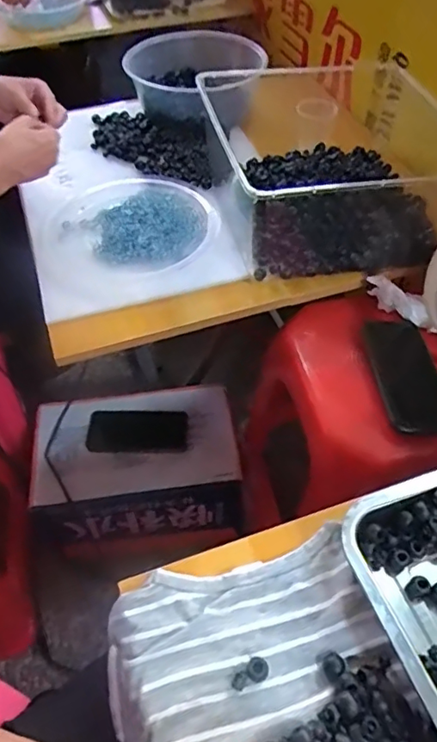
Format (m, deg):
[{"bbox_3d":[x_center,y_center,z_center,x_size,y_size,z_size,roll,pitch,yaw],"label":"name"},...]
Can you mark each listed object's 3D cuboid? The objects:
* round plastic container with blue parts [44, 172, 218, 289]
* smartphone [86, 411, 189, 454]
[{"bbox_3d":[-0.124,-0.212,0.781,0.227,0.046,0.223,-1,51,1],"label":"round plastic container with blue parts"},{"bbox_3d":[-0.138,0.104,0.958,0.170,0.017,0.081,-2,51,0],"label":"smartphone"}]

